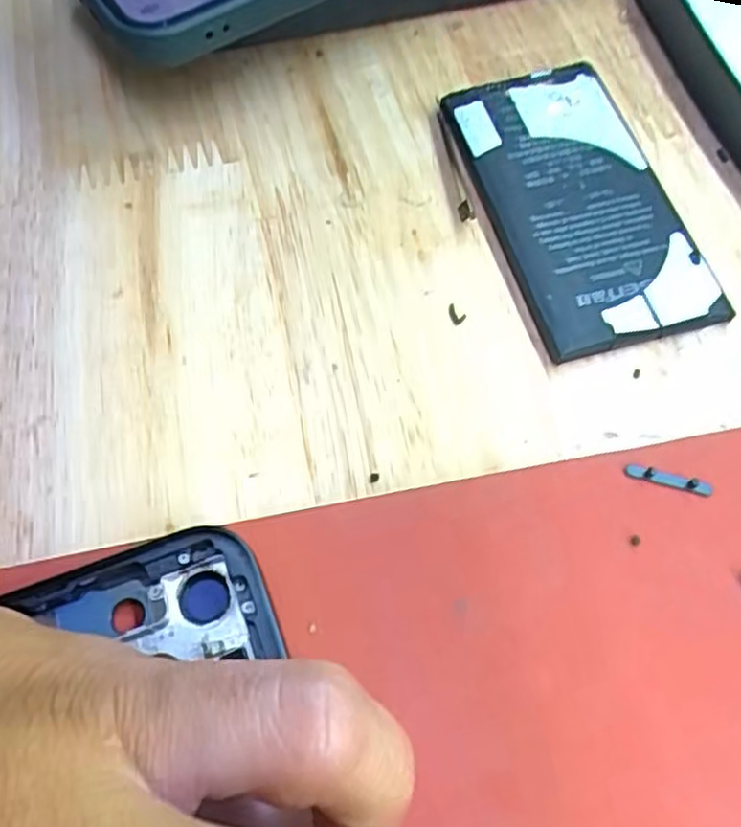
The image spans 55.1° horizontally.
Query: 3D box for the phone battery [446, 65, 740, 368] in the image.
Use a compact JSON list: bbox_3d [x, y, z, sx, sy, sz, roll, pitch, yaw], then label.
[{"bbox_3d":[0.052,-0.054,0.179,0.043,0.009,0.082,-16,63,-5],"label":"phone battery"}]

